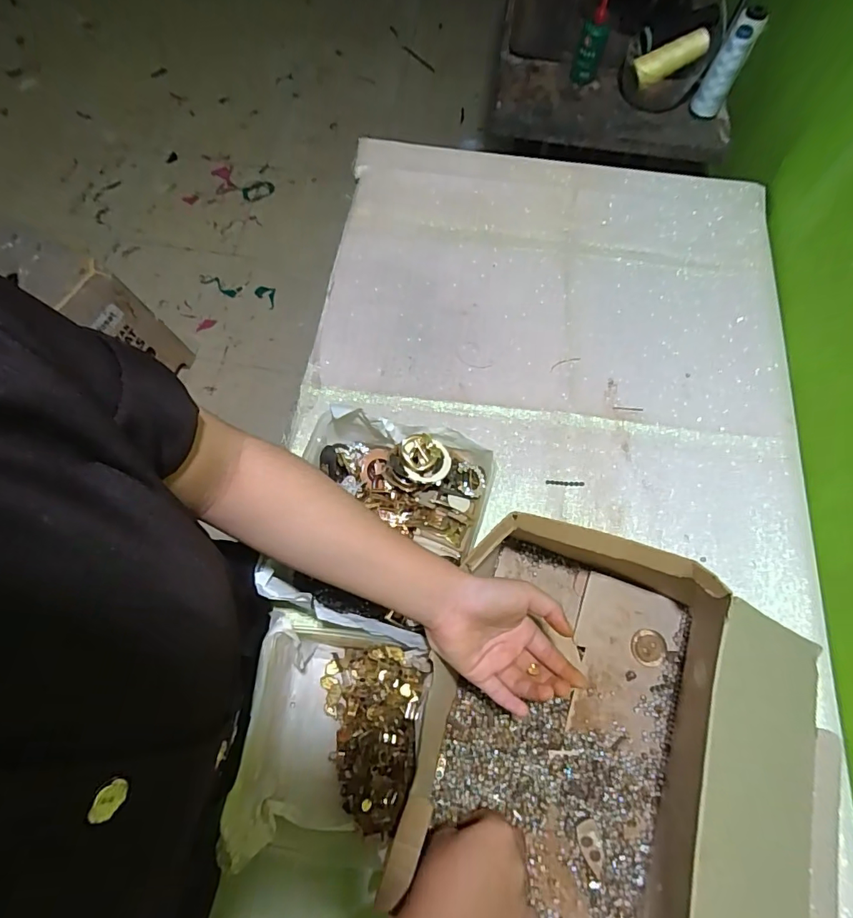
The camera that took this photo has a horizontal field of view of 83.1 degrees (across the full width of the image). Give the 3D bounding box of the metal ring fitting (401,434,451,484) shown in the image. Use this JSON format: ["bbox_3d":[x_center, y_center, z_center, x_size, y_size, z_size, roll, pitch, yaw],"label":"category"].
[{"bbox_3d":[-0.001,0.000,0.490,0.051,0.014,0.046,22,70,6],"label":"metal ring fitting"}]

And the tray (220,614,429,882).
[{"bbox_3d":[-0.080,0.245,0.431,0.144,0.081,0.176,8,71,3],"label":"tray"}]

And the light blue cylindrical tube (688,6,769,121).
[{"bbox_3d":[0.444,-0.580,0.716,0.044,0.129,0.050,31,73,11],"label":"light blue cylindrical tube"}]

